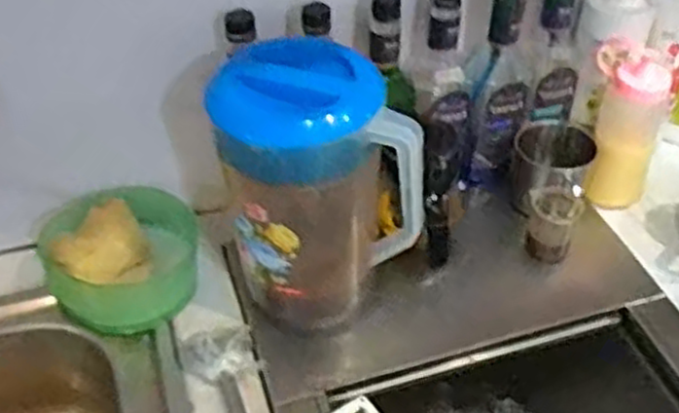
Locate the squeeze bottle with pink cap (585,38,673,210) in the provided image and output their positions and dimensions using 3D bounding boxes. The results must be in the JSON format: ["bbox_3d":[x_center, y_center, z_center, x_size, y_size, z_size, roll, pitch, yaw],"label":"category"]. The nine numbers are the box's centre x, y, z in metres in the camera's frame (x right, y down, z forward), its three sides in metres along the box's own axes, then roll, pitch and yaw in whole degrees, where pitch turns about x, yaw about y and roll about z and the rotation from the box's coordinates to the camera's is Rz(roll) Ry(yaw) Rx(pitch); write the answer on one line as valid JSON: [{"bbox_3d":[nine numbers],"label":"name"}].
[{"bbox_3d":[0.333,-0.090,0.892,0.092,0.179,0.082,17,45,18],"label":"squeeze bottle with pink cap"}]

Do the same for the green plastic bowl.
[{"bbox_3d":[-0.236,0.051,0.839,0.162,0.075,0.152,0,43,0],"label":"green plastic bowl"}]

